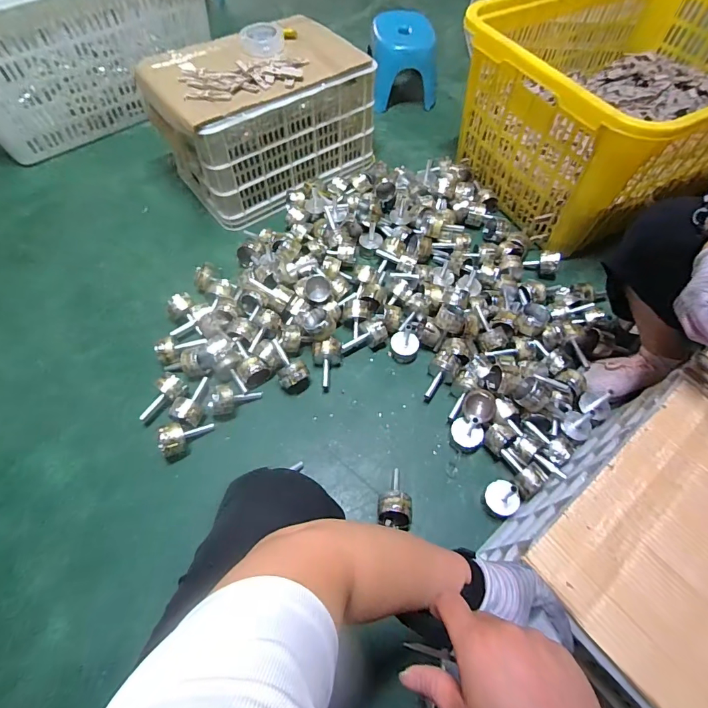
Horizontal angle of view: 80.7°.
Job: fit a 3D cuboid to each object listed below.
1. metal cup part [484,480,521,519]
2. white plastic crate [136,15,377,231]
[{"bbox_3d":[0.280,0.262,0.764,0.059,0.084,0.064,1,59,-1],"label":"metal cup part"},{"bbox_3d":[-0.264,-0.665,1.186,0.525,0.333,0.356,-36,66,-20],"label":"white plastic crate"}]

